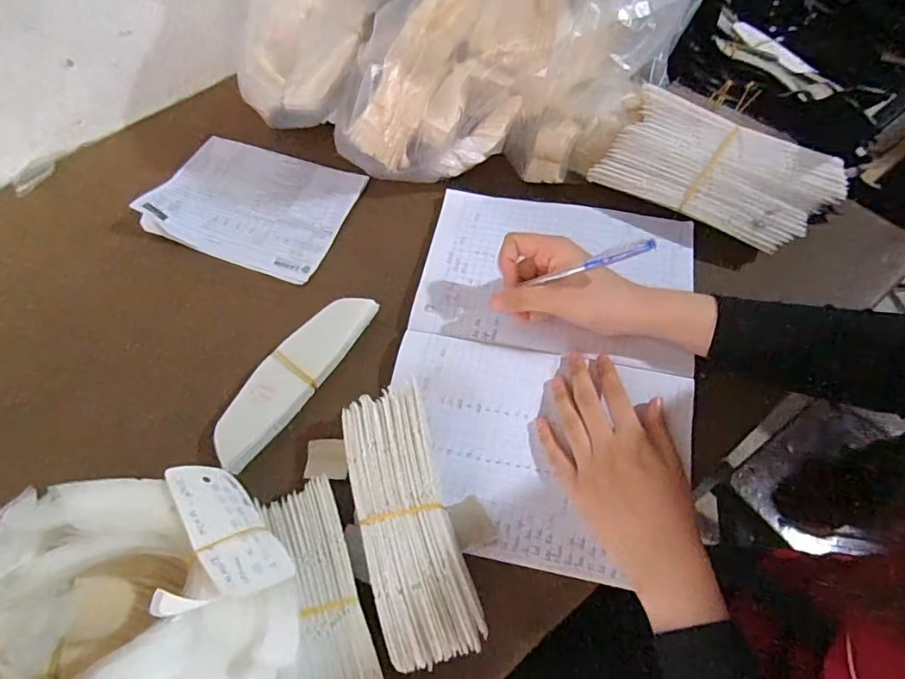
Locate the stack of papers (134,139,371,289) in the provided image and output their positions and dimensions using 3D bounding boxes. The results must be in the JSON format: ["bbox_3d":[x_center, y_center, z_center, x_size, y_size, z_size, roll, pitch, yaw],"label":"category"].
[{"bbox_3d":[-0.211,-0.147,0.541,0.200,0.021,0.145,18,65,12],"label":"stack of papers"}]

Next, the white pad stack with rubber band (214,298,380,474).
[{"bbox_3d":[-0.138,0.030,0.444,0.048,0.024,0.176,31,69,17],"label":"white pad stack with rubber band"}]

